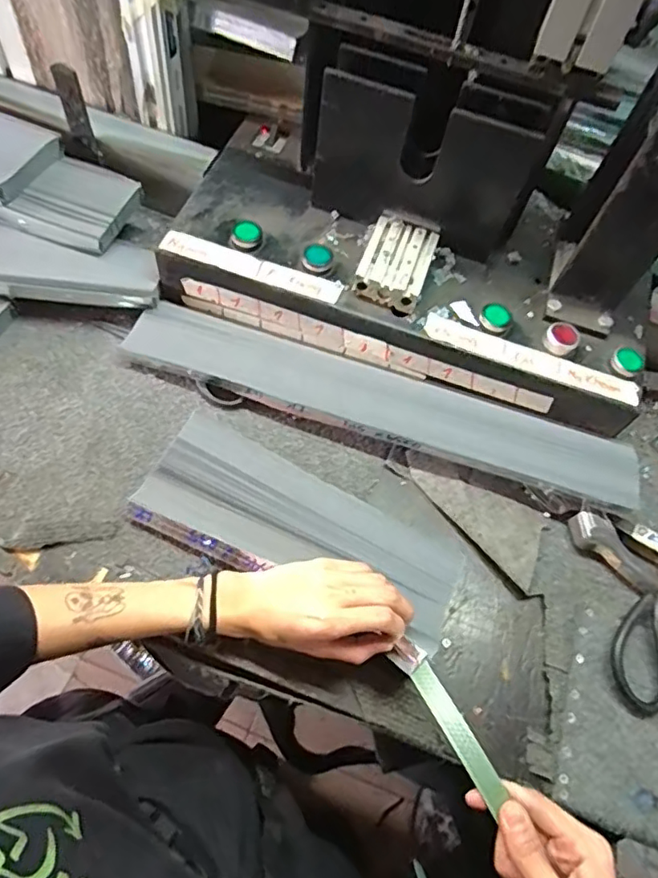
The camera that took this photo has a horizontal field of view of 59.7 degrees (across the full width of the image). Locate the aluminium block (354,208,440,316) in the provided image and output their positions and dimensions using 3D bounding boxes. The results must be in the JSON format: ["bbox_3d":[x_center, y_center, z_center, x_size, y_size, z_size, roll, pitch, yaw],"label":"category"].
[{"bbox_3d":[0.064,-0.163,0.530,0.058,0.030,0.094,20,61,4],"label":"aluminium block"}]

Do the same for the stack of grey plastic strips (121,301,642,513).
[{"bbox_3d":[0.041,-0.032,0.517,0.458,0.024,0.061,20,61,4],"label":"stack of grey plastic strips"}]

